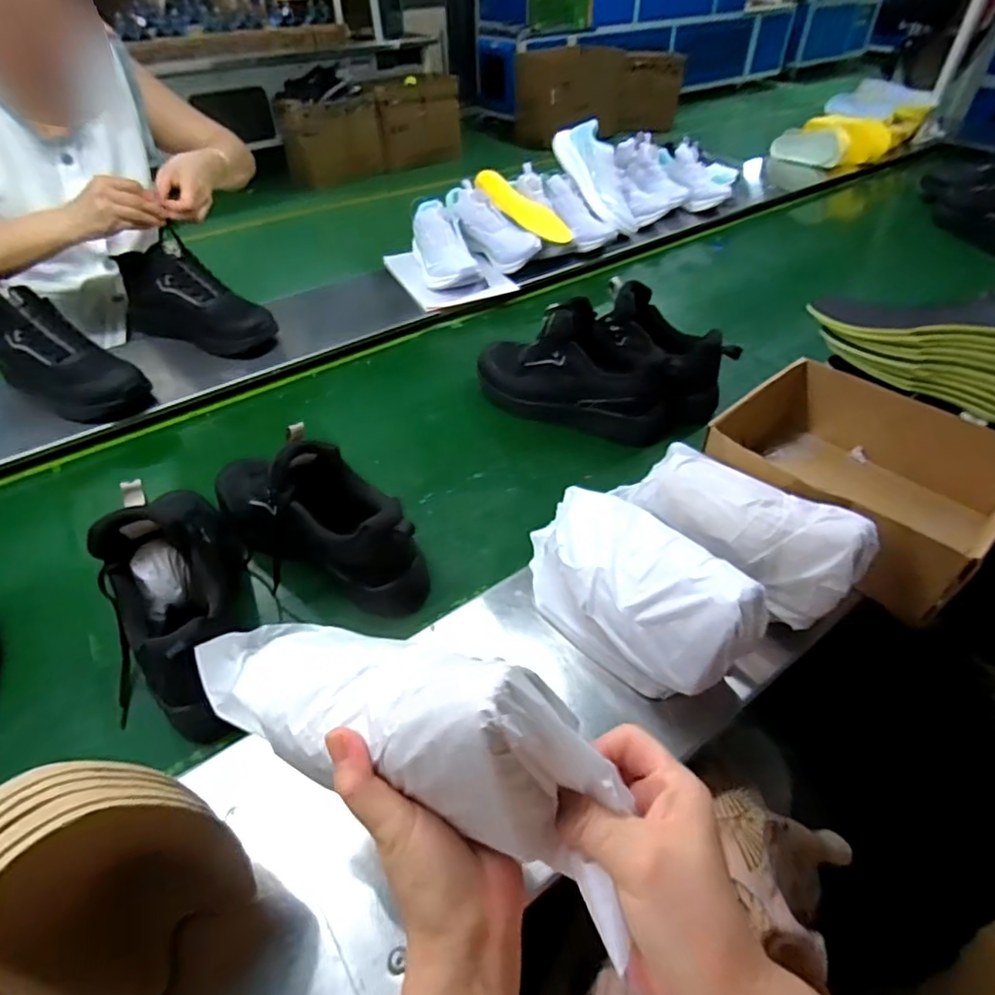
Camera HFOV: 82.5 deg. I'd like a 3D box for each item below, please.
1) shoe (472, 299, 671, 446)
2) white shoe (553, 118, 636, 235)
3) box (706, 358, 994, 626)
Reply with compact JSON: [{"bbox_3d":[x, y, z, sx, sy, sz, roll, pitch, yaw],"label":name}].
[{"bbox_3d":[0.105,-0.180,0.807,0.303,0.152,0.090,18,48,19],"label":"shoe"},{"bbox_3d":[0.212,-0.651,1.155,0.083,0.079,0.239,-38,99,-31],"label":"white shoe"},{"bbox_3d":[0.401,-0.025,0.640,0.235,0.108,0.262,-34,53,-29],"label":"box"}]

